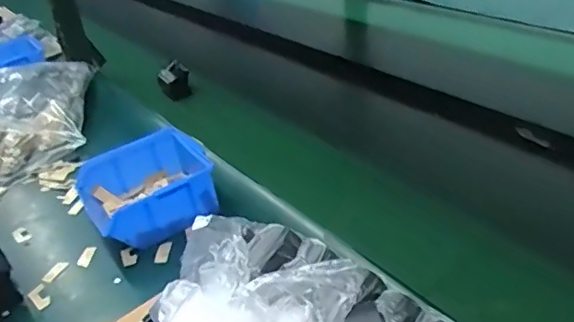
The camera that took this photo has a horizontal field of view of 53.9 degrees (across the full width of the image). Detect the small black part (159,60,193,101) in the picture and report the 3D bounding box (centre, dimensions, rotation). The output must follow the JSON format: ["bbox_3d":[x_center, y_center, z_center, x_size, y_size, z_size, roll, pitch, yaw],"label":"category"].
[{"bbox_3d":[-0.188,-0.133,0.947,0.048,0.055,0.035,-13,32,-11],"label":"small black part"}]

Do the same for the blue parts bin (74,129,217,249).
[{"bbox_3d":[-0.156,0.034,0.642,0.136,0.069,0.122,-20,34,-22],"label":"blue parts bin"}]

